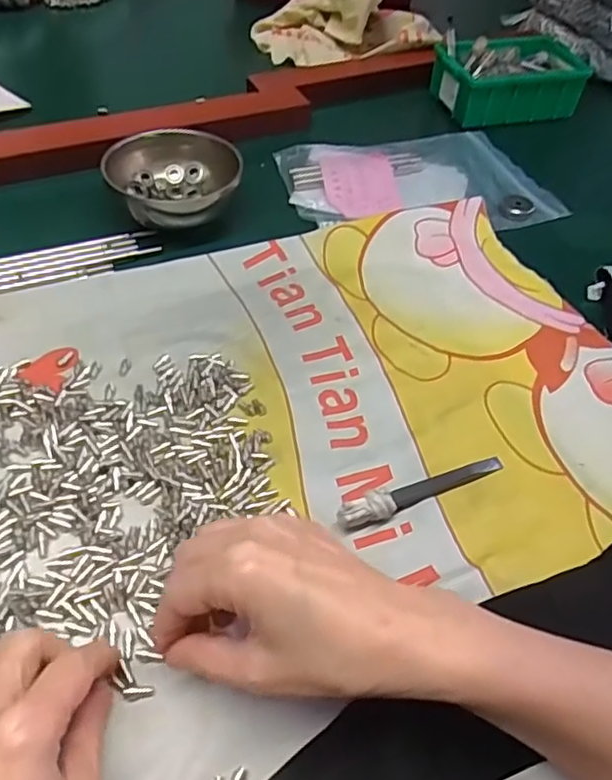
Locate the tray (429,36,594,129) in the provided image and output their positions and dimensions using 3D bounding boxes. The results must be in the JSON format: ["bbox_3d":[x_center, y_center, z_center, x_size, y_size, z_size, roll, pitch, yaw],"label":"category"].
[{"bbox_3d":[0.218,-0.334,0.692,0.149,0.054,0.101,-4,50,-8],"label":"tray"}]

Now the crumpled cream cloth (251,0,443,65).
[{"bbox_3d":[0.044,-0.455,0.773,0.212,0.069,0.160,2,49,-3],"label":"crumpled cream cloth"}]

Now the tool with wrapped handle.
[{"bbox_3d":[0.067,0.057,0.360,0.107,0.017,0.013,-18,53,-19],"label":"tool with wrapped handle"}]

